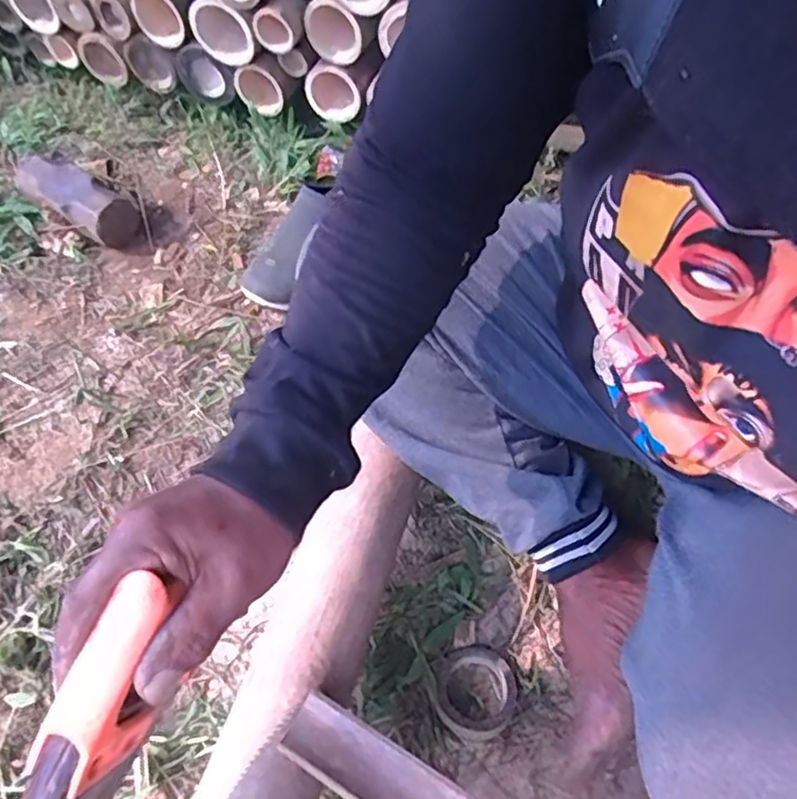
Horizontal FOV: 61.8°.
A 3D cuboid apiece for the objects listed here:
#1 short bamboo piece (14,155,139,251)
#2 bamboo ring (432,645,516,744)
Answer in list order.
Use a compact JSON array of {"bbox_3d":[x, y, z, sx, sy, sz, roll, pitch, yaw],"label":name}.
[{"bbox_3d":[-0.427,-0.266,0.876,0.190,0.066,0.078,33,63,20],"label":"short bamboo piece"},{"bbox_3d":[0.066,0.247,0.569,0.071,0.027,0.073,-1,57,1],"label":"bamboo ring"}]

